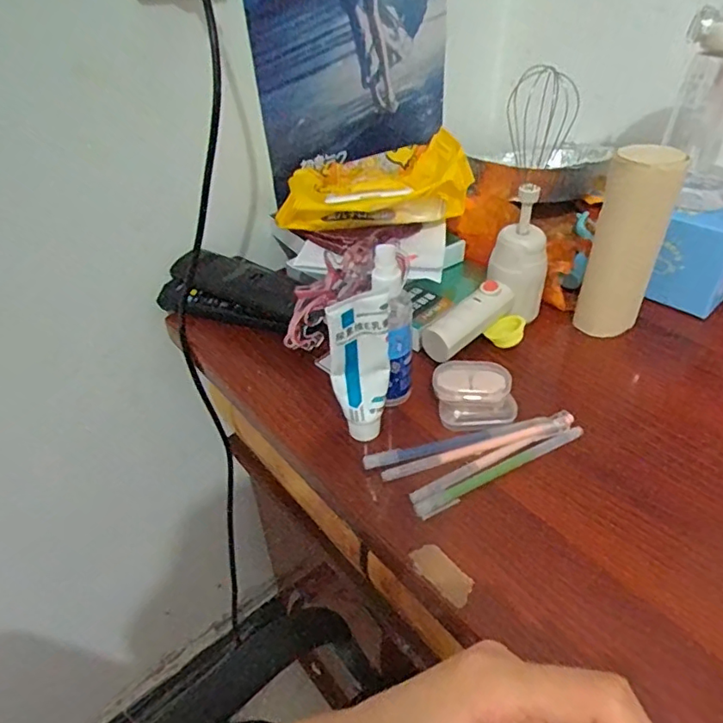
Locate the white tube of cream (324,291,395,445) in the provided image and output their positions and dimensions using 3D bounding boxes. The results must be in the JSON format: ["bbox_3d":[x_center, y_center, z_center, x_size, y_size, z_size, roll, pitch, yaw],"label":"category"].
[{"bbox_3d":[0.000,0.007,0.408,0.042,0.122,0.019,-1,39,2],"label":"white tube of cream"}]

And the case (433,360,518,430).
[{"bbox_3d":[0.090,0.026,0.448,0.061,0.031,0.046,-1,39,2],"label":"case"}]

